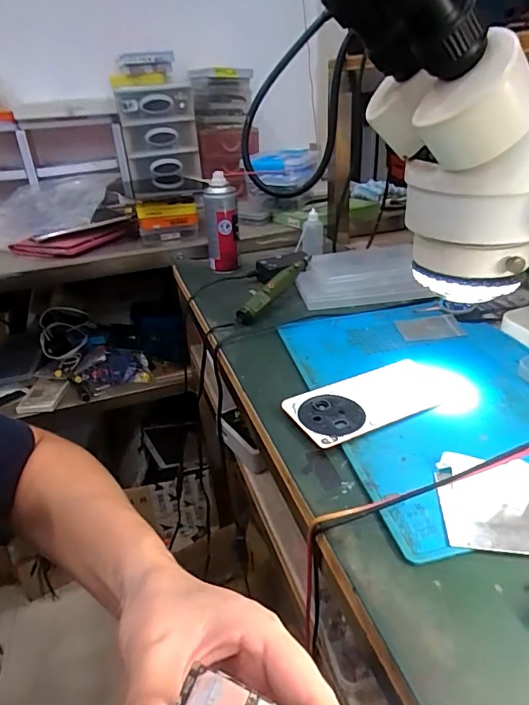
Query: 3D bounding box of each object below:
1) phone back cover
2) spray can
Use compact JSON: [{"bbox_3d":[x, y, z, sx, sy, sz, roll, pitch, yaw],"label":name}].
[{"bbox_3d":[0.097,0.046,0.438,0.145,0.010,0.074,-16,32,-20],"label":"phone back cover"},{"bbox_3d":[-0.070,-0.208,0.759,0.051,0.148,0.046,-8,30,-5],"label":"spray can"}]

